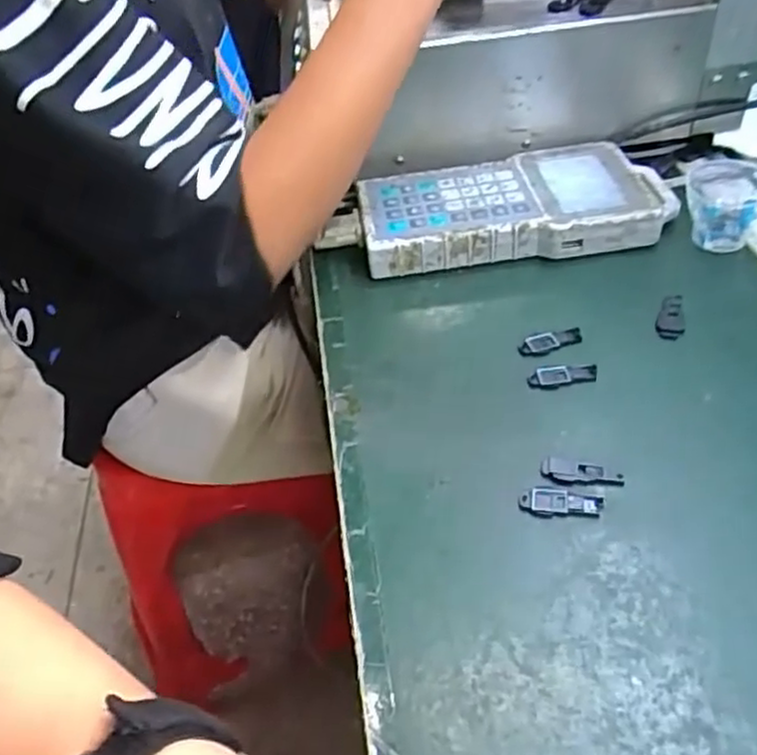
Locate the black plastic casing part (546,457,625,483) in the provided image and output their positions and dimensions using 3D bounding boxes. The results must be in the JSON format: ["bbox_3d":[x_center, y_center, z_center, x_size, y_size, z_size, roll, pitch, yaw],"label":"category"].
[{"bbox_3d":[0.106,0.048,0.375,0.038,0.004,0.012,7,45,12],"label":"black plastic casing part"}]

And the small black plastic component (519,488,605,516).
[{"bbox_3d":[0.092,0.062,0.365,0.040,0.004,0.014,4,45,9],"label":"small black plastic component"}]

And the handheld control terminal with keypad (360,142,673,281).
[{"bbox_3d":[0.099,-0.125,0.542,0.222,0.034,0.102,-7,44,-2],"label":"handheld control terminal with keypad"}]

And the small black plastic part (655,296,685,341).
[{"bbox_3d":[0.185,-0.039,0.463,0.017,0.004,0.041,11,46,16],"label":"small black plastic part"}]

